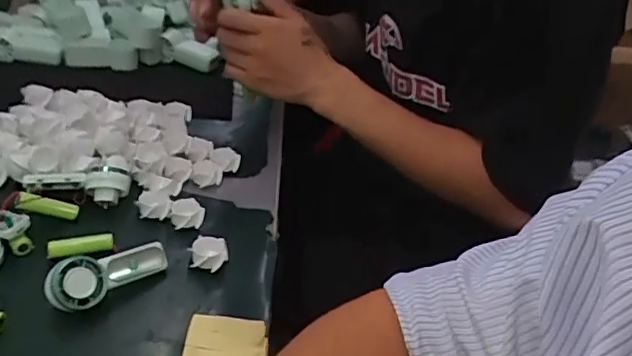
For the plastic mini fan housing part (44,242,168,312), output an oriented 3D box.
[{"bbox_3d":[-0.159,0.074,0.454,0.021,0.037,0.094,-22,-6,41],"label":"plastic mini fan housing part"}]

